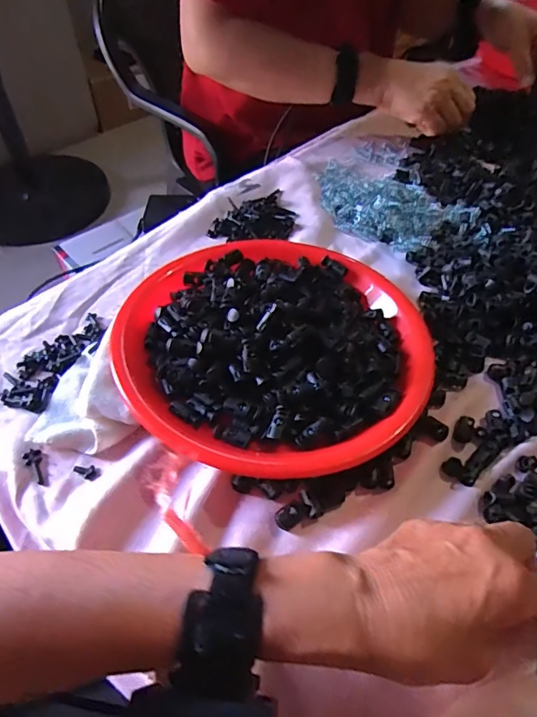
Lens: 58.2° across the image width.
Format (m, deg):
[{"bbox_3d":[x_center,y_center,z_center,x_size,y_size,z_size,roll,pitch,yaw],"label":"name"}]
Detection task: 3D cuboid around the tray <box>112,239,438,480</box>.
[{"bbox_3d":[0.007,-0.020,0.406,0.252,0.055,0.250,0,53,1],"label":"tray"}]

